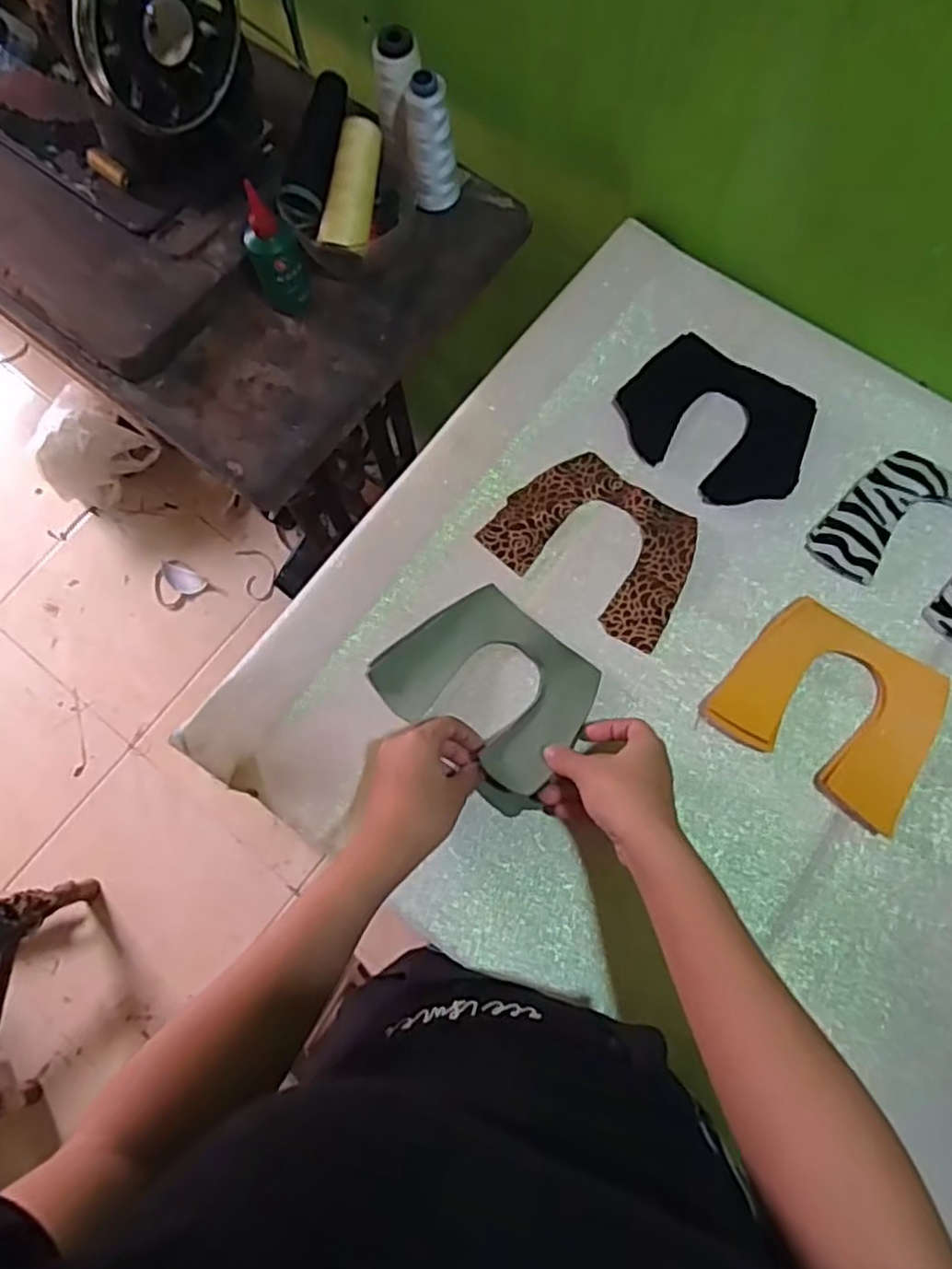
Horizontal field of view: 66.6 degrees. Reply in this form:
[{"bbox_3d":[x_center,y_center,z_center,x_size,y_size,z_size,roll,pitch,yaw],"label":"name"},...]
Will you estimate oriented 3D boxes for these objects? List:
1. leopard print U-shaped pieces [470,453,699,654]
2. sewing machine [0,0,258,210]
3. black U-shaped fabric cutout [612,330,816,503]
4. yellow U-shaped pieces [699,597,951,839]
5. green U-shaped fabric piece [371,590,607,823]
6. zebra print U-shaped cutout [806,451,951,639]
[{"bbox_3d":[0.101,-0.077,0.589,0.160,0.004,0.117,35,79,10],"label":"leopard print U-shaped pieces"},{"bbox_3d":[-0.341,-0.552,0.623,0.146,0.211,0.334,-44,78,-9],"label":"sewing machine"},{"bbox_3d":[0.202,-0.179,0.612,0.158,0.006,0.120,38,81,10],"label":"black U-shaped fabric cutout"},{"bbox_3d":[0.266,0.051,0.535,0.149,0.016,0.126,35,78,10],"label":"yellow U-shaped pieces"},{"bbox_3d":[0.012,0.036,0.549,0.156,0.040,0.127,40,80,12],"label":"green U-shaped fabric piece"},{"bbox_3d":[0.359,-0.074,0.570,0.153,0.009,0.124,33,78,10],"label":"zebra print U-shaped cutout"}]

